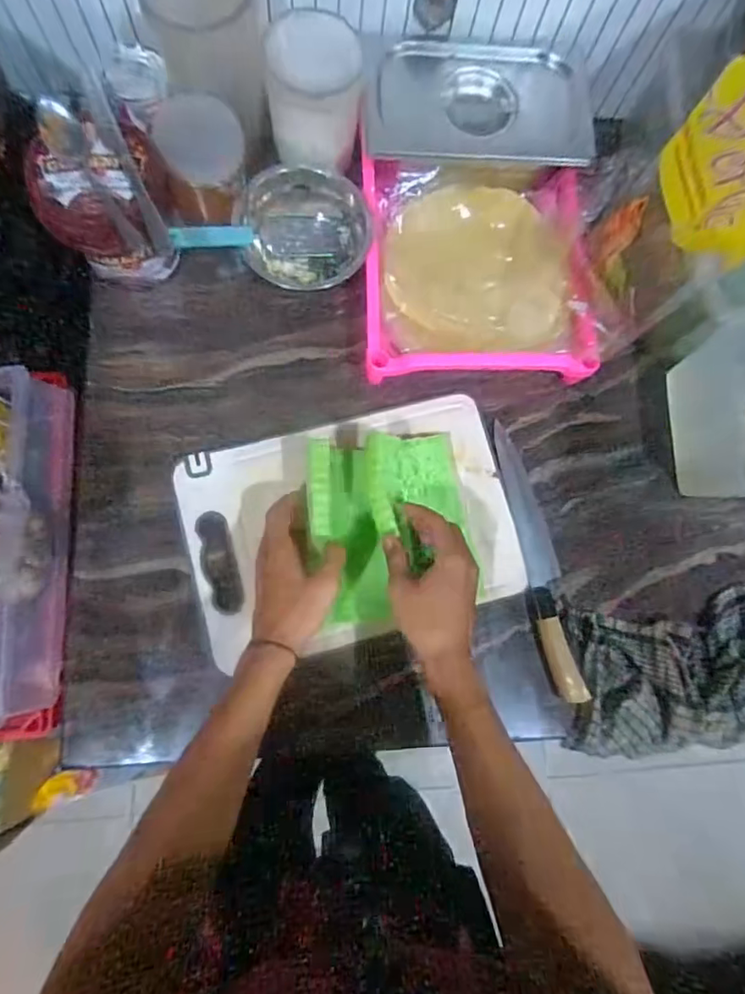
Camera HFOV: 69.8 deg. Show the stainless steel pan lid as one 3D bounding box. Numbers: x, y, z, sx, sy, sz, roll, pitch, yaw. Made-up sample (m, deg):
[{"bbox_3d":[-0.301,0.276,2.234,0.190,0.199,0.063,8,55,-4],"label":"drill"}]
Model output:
[{"bbox_3d":[0.128,-0.451,0.603,0.254,0.035,0.119,4,103,-2],"label":"stainless steel pan lid"}]

